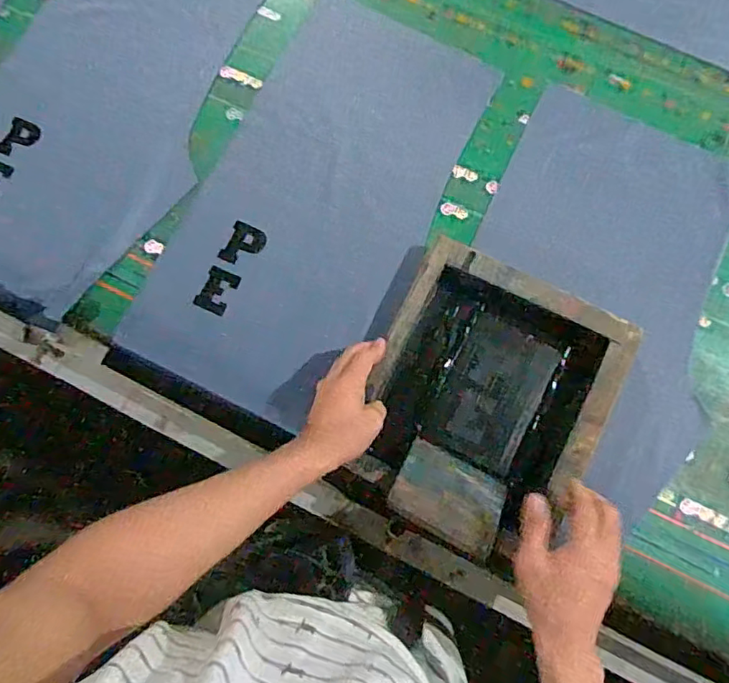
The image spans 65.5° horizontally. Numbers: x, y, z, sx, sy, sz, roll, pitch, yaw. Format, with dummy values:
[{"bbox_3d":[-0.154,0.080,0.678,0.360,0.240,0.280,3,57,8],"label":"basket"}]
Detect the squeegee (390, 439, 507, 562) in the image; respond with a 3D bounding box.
[{"bbox_3d":[0.086,0.151,0.567,0.106,0.101,0.007,29,124,7],"label":"squeegee"}]

